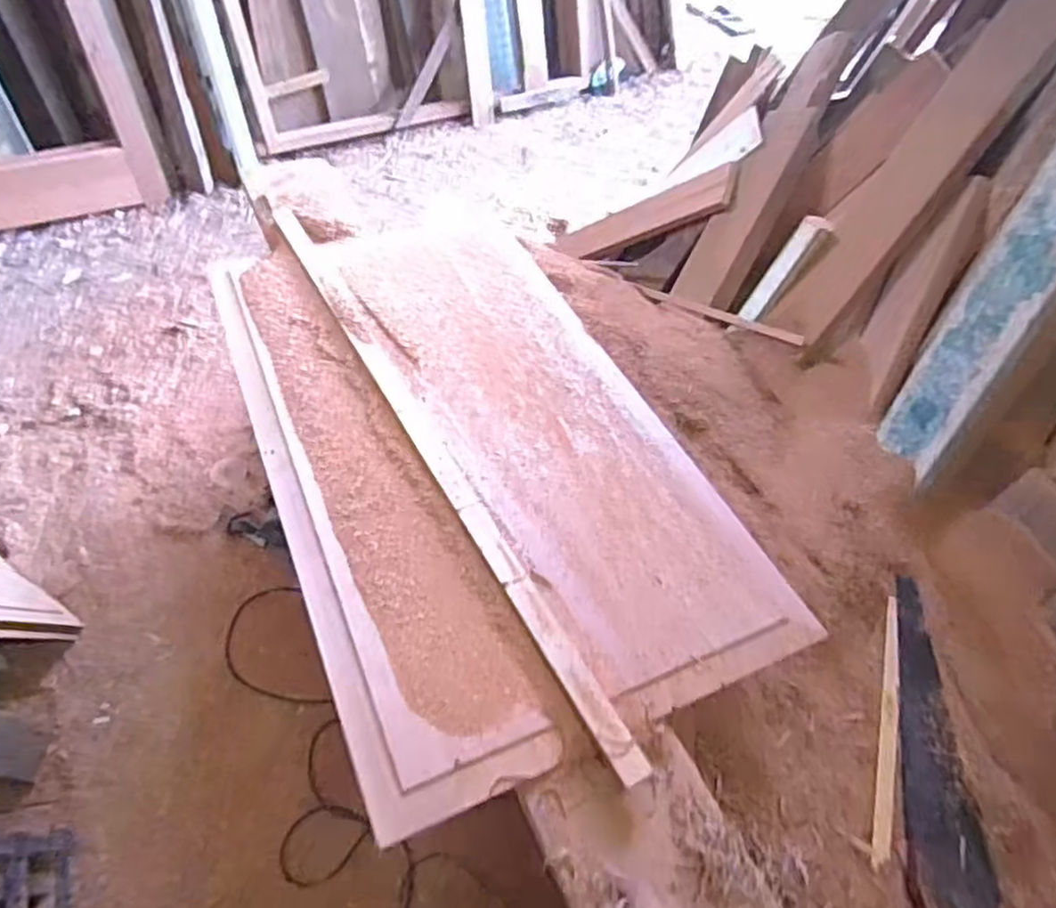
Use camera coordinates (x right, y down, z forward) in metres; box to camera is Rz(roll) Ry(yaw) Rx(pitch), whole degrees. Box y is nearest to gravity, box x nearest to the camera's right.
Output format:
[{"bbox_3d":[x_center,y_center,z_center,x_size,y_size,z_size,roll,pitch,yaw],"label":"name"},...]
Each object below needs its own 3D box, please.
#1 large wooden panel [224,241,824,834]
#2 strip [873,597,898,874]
[{"bbox_3d":[-0.101,-0.051,1.128,0.618,0.043,1.062,-19,54,-17],"label":"large wooden panel"},{"bbox_3d":[0.528,0.386,1.016,0.028,0.017,0.393,17,52,12],"label":"strip"}]

